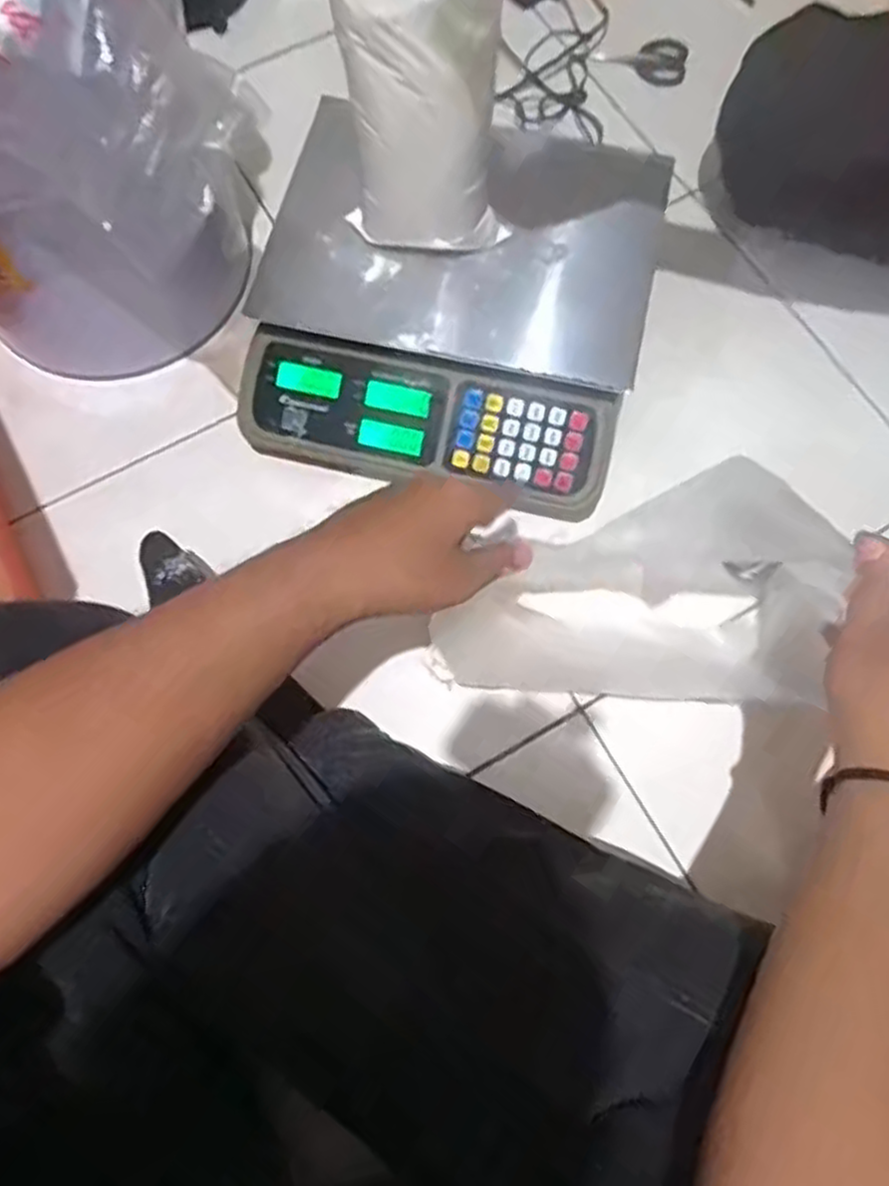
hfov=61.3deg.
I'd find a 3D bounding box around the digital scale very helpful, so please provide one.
[{"bbox_3d":[0.007,-0.248,0.670,0.325,0.108,0.304,13,73,4],"label":"digital scale"}]

